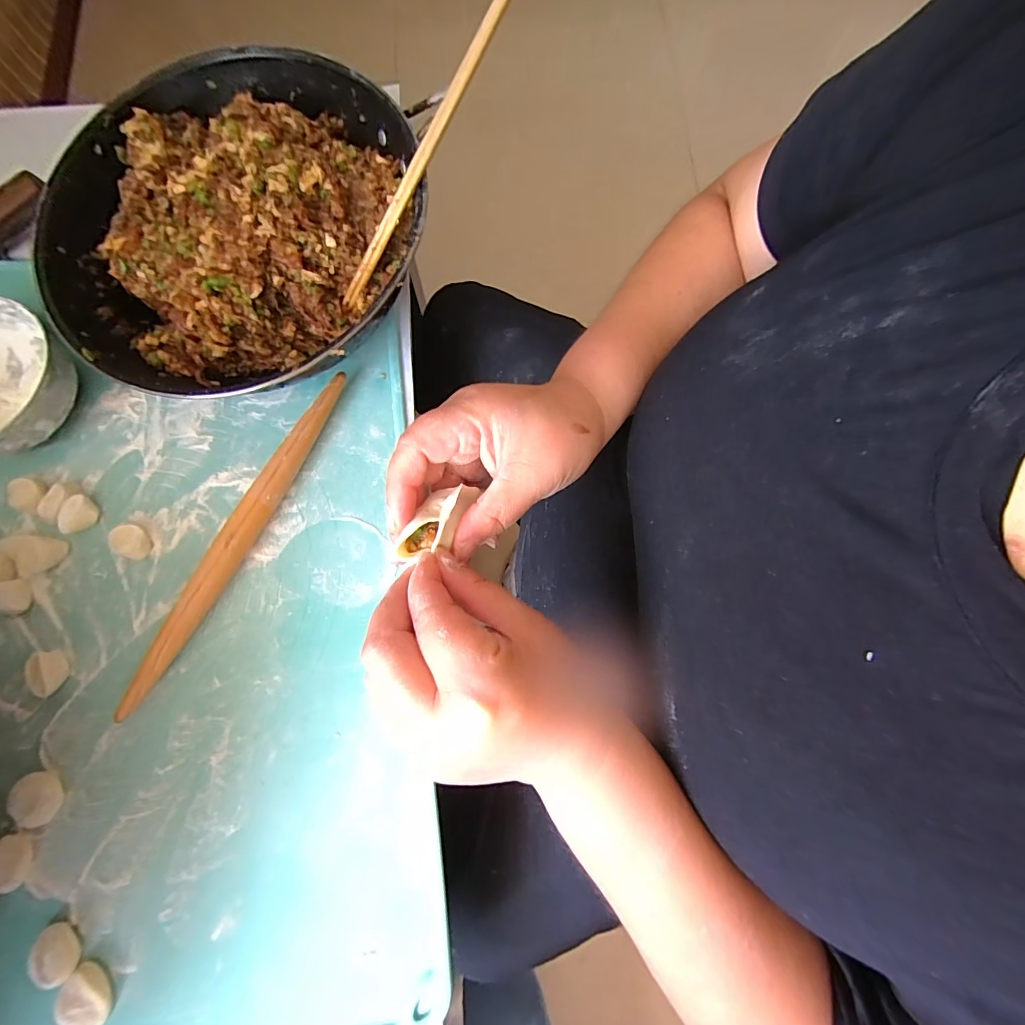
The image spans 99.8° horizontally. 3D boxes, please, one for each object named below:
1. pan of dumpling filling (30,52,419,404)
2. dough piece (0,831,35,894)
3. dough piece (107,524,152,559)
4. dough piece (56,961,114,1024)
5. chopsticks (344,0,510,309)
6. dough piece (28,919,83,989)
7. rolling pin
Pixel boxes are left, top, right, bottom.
[{"bbox_3d":[-0.232,-0.233,0.386,0.316,0.099,0.306,0,78,-1],"label":"pan of dumpling filling"},{"bbox_3d":[-0.379,0.263,0.324,0.028,0.006,0.038,-6,78,-2],"label":"dough piece"},{"bbox_3d":[-0.329,0.024,0.371,0.032,0.017,0.026,20,79,4],"label":"dough piece"},{"bbox_3d":[-0.304,0.347,0.307,0.029,0.009,0.040,-38,81,-8],"label":"dough piece"},{"bbox_3d":[-0.074,-0.265,0.329,0.260,0.010,0.016,-38,78,37],"label":"chopsticks"},{"bbox_3d":[-0.330,0.319,0.311,0.026,0.009,0.036,-29,80,-7],"label":"dough piece"},{"bbox_3d":[-0.229,0.016,0.368,0.022,0.029,0.314,27,79,5],"label":"rolling pin"}]

